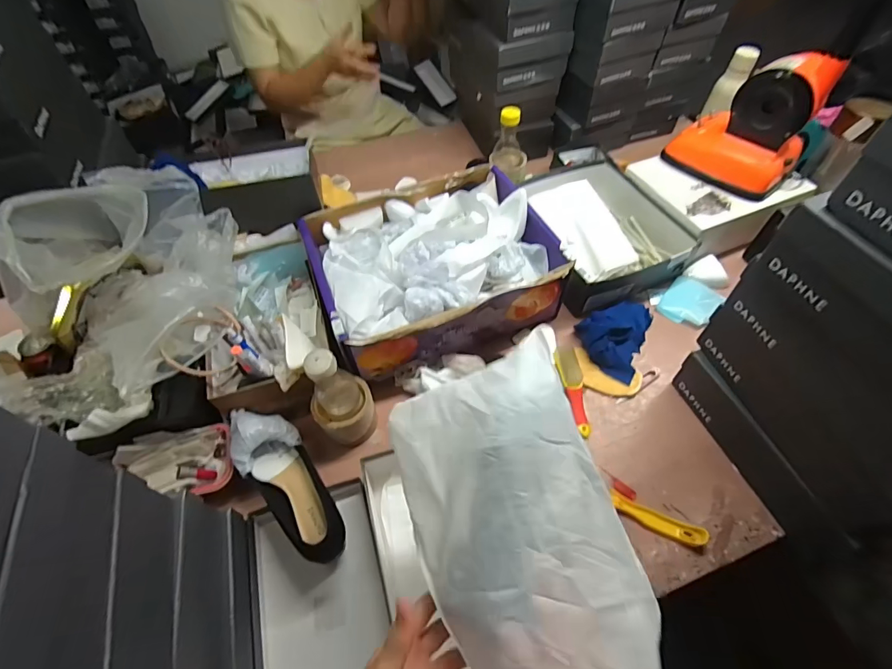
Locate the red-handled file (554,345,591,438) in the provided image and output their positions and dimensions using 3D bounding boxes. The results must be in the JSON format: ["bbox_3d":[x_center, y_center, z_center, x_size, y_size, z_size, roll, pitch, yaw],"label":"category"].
[{"bbox_3d":[0.214,0.086,0.717,0.038,0.028,0.163,-7,55,-3],"label":"red-handled file"}]

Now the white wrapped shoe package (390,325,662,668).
[{"bbox_3d":[0.062,0.147,0.367,0.172,0.067,0.280,-15,56,-9],"label":"white wrapped shoe package"}]

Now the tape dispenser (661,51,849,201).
[{"bbox_3d":[0.556,-0.394,0.801,0.091,0.214,0.213,-38,63,-22],"label":"tape dispenser"}]

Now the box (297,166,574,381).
[{"bbox_3d":[-0.028,-0.127,0.784,0.391,0.127,0.318,-19,57,-11],"label":"box"}]

